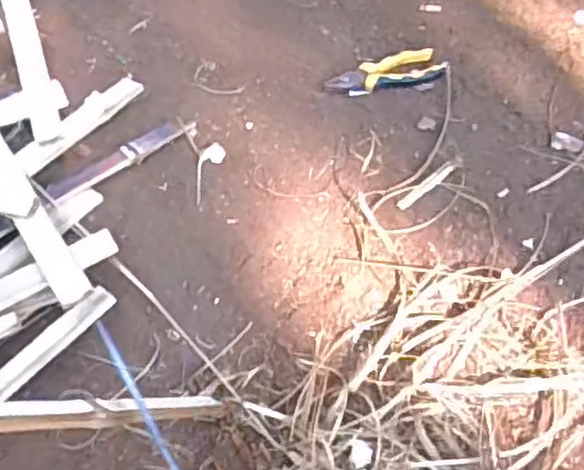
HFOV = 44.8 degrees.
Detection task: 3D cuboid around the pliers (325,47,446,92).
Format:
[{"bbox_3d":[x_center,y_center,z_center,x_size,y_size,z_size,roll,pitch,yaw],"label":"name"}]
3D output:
[{"bbox_3d":[0.124,-0.219,0.947,0.158,0.016,0.057,-14,59,-4],"label":"pliers"}]

